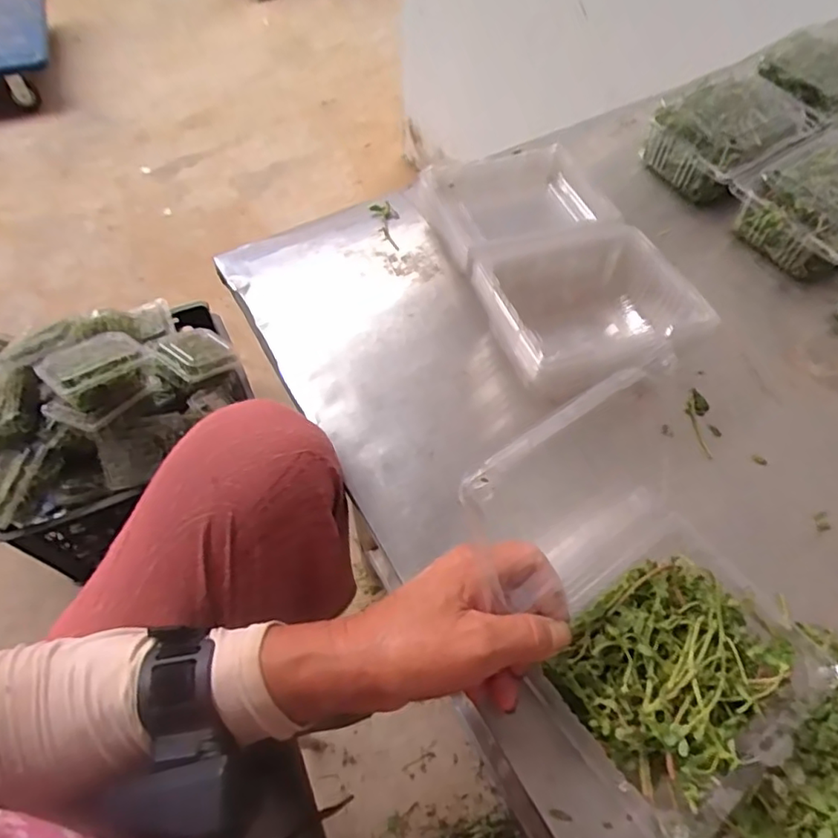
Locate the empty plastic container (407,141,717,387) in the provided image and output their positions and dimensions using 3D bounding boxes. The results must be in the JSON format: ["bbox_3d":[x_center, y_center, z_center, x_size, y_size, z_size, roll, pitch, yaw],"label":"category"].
[{"bbox_3d":[0.096,-0.119,0.441,0.142,0.069,0.227,-18,62,-12],"label":"empty plastic container"}]

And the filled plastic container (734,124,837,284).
[{"bbox_3d":[0.351,-0.182,0.500,0.143,0.064,0.105,-30,65,-18],"label":"filled plastic container"}]

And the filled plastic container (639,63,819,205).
[{"bbox_3d":[0.288,-0.260,0.538,0.138,0.074,0.097,-32,65,-19],"label":"filled plastic container"}]

